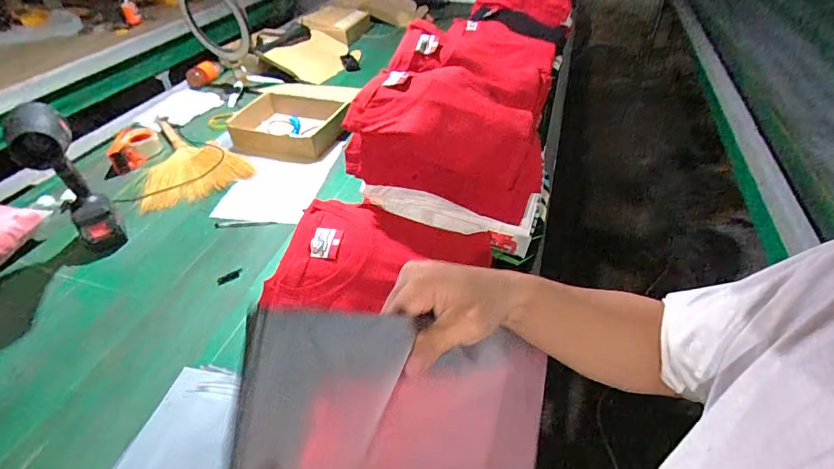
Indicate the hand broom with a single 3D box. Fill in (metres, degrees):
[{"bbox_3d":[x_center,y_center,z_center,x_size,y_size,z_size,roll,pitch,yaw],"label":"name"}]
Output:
[{"bbox_3d":[-0.632,-0.215,1.145,0.251,0.036,0.428,-28,50,-27],"label":"hand broom"}]

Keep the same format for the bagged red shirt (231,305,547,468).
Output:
[{"bbox_3d":[0.006,0.180,0.332,0.292,0.238,0.021,9,0,-39],"label":"bagged red shirt"}]

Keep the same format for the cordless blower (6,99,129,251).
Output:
[{"bbox_3d":[-0.667,-0.099,0.841,0.083,0.290,0.095,-26,48,-25],"label":"cordless blower"}]

